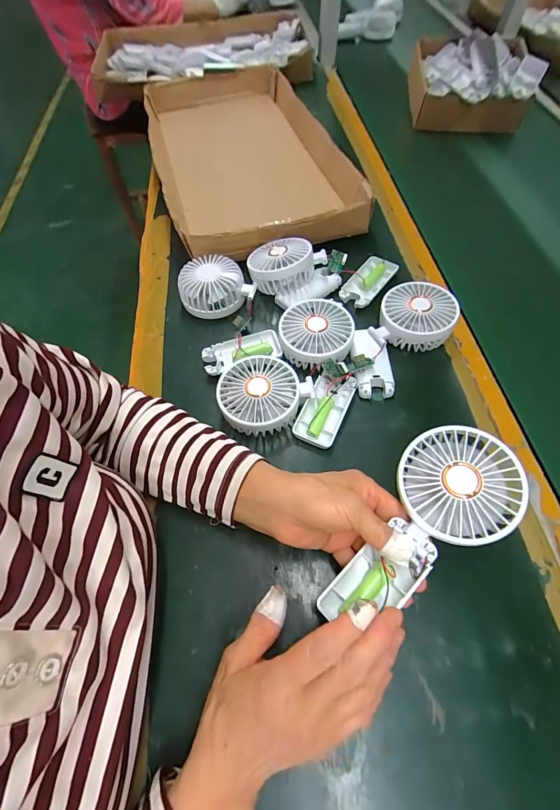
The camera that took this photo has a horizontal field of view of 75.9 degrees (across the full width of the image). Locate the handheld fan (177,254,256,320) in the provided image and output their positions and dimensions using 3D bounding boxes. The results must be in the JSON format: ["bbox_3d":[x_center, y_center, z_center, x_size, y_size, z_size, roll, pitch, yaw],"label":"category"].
[{"bbox_3d":[-0.088,-0.157,0.478,0.090,0.045,0.079,-25,62,-11],"label":"handheld fan"}]

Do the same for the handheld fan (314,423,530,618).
[{"bbox_3d":[0.106,0.095,0.277,0.176,0.035,0.079,-47,67,-3],"label":"handheld fan"}]

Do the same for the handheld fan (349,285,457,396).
[{"bbox_3d":[0.138,-0.079,0.424,0.085,0.039,0.165,38,80,21],"label":"handheld fan"}]

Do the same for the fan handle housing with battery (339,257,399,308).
[{"bbox_3d":[0.121,-0.168,0.494,0.042,0.018,0.092,32,66,19],"label":"fan handle housing with battery"}]

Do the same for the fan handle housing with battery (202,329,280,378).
[{"bbox_3d":[-0.047,-0.063,0.440,0.094,0.017,0.041,-18,61,-8],"label":"fan handle housing with battery"}]

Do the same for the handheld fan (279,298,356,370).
[{"bbox_3d":[0.044,-0.085,0.424,0.082,0.032,0.086,16,62,12],"label":"handheld fan"}]

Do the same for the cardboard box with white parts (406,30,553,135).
[{"bbox_3d":[0.371,-0.628,0.707,0.220,0.116,0.154,9,61,8],"label":"cardboard box with white parts"}]

